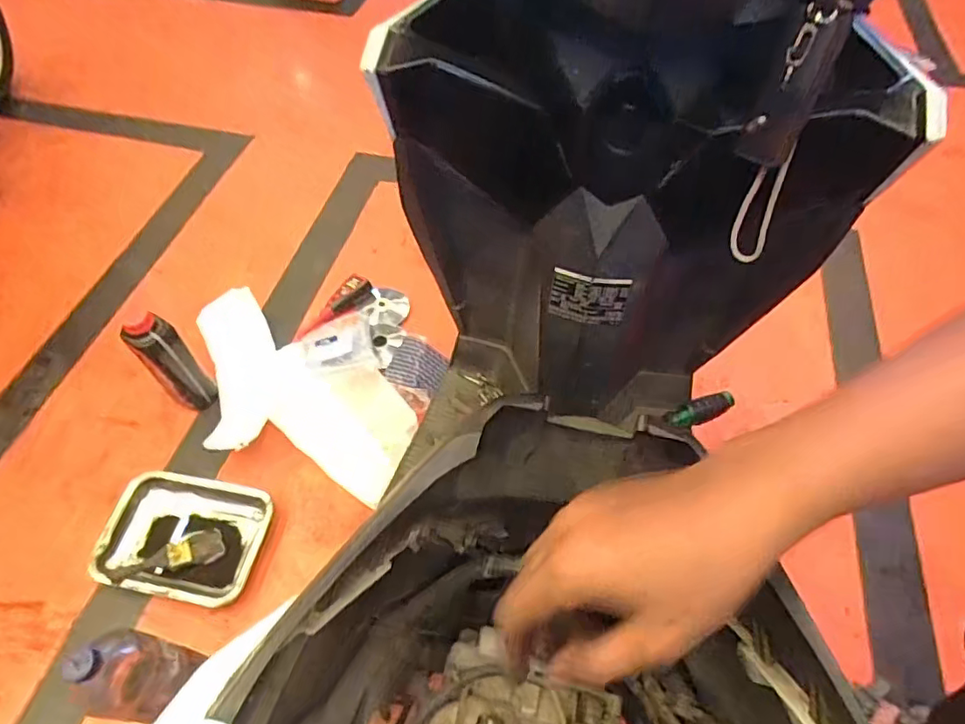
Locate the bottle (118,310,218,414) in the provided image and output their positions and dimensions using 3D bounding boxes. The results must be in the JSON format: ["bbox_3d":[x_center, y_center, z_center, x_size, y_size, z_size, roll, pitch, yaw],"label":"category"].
[{"bbox_3d":[-0.556,0.014,1.030,0.065,0.242,0.071,34,62,21],"label":"bottle"}]

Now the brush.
[{"bbox_3d":[-0.508,0.315,0.916,0.163,0.020,0.055,-12,52,-29],"label":"brush"}]

